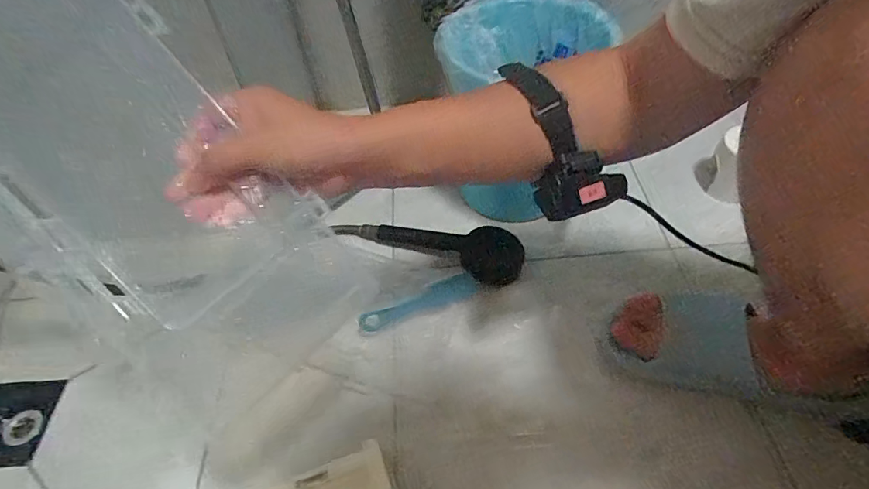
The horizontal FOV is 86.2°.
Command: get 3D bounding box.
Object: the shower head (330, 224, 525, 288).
[{"bbox_3d":[-0.003,-0.008,0.665,0.259,0.037,0.088,11,54,12],"label":"shower head"}]

